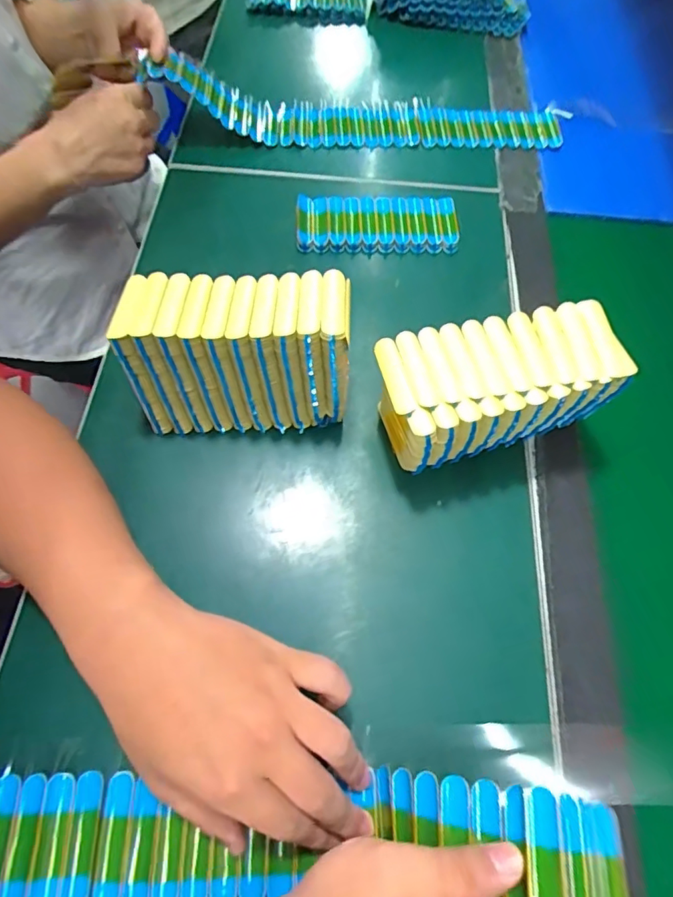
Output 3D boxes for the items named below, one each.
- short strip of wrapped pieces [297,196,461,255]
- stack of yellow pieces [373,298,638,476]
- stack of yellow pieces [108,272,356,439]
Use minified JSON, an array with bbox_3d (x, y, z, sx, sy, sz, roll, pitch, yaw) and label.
[{"bbox_3d":[0.040,-0.220,0.502,0.152,0.023,0.067,1,64,-2],"label":"short strip of wrapped pieces"},{"bbox_3d":[0.109,-0.042,0.373,0.153,0.093,0.084,-12,65,-9],"label":"stack of yellow pieces"},{"bbox_3d":[-0.071,-0.069,0.382,0.158,0.107,0.086,2,64,-2],"label":"stack of yellow pieces"}]

